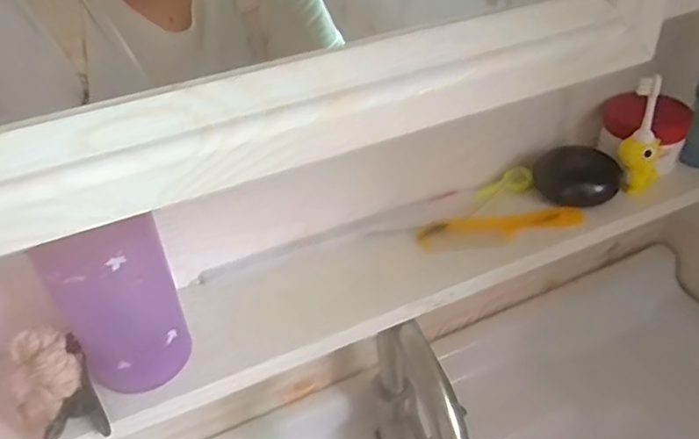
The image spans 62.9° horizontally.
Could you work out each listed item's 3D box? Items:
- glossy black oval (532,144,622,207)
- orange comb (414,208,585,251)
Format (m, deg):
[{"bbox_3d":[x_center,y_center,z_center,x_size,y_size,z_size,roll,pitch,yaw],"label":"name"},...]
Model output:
[{"bbox_3d":[0.194,-0.040,0.489,0.068,0.031,0.052,15,42,25],"label":"glossy black oval"},{"bbox_3d":[0.123,0.005,0.467,0.136,0.011,0.020,-7,37,-2],"label":"orange comb"}]

